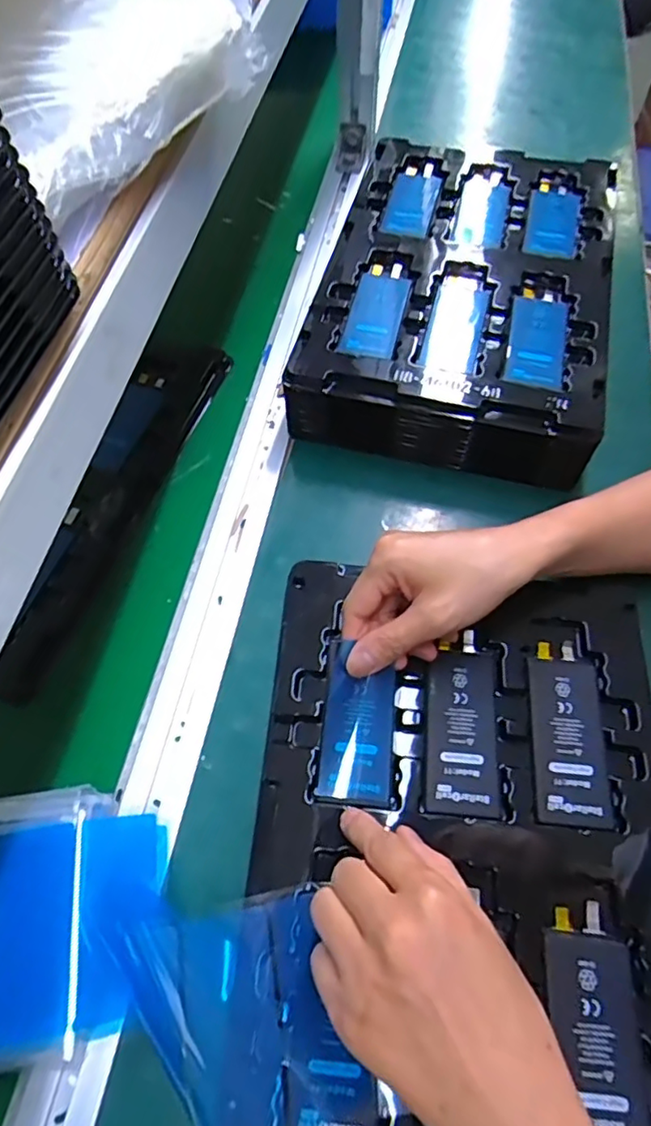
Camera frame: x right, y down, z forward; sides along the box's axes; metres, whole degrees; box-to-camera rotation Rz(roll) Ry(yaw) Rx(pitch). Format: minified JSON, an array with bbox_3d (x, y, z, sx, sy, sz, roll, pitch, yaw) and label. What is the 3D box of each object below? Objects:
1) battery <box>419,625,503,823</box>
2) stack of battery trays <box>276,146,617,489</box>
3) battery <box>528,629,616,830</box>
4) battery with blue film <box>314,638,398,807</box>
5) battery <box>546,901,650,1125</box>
[{"bbox_3d":[0.084,0.095,0.357,0.043,0.004,0.107,6,62,5],"label":"battery"},{"bbox_3d":[0.122,-0.235,0.529,0.234,0.081,0.326,12,63,8],"label":"stack of battery trays"},{"bbox_3d":[0.146,0.099,0.354,0.042,0.004,0.108,4,62,4],"label":"battery"},{"bbox_3d":[0.021,0.095,0.358,0.042,0.006,0.093,6,62,5],"label":"battery with blue film"},{"bbox_3d":[0.131,0.229,0.286,0.040,0.005,0.107,2,62,3],"label":"battery"}]

